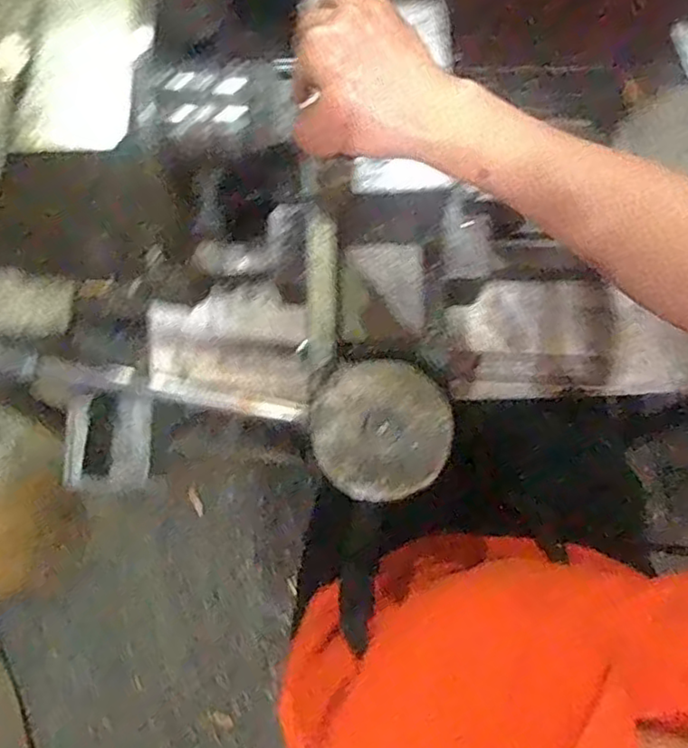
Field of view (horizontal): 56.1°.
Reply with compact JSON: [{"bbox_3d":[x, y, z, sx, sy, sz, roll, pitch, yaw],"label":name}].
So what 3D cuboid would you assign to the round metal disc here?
[{"bbox_3d":[0.027,0.037,0.472,0.100,0.014,0.102,-15,75,-5],"label":"round metal disc"}]

